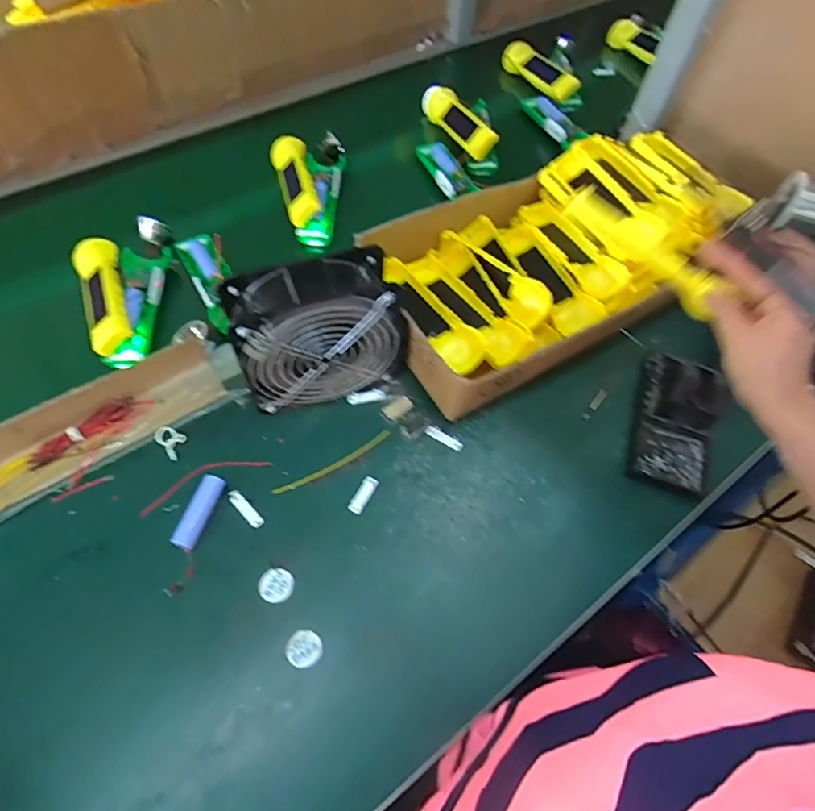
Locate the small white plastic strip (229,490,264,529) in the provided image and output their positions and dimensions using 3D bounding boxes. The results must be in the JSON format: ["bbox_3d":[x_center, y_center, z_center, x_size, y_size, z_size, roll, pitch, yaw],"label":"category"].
[{"bbox_3d":[-0.148,0.094,0.453,0.044,0.004,0.012,40,65,19],"label":"small white plastic strip"}]

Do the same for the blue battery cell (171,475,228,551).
[{"bbox_3d":[-0.186,0.095,0.445,0.021,0.016,0.066,16,60,7],"label":"blue battery cell"}]

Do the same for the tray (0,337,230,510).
[{"bbox_3d":[-0.314,0.023,0.461,0.277,0.044,0.064,-32,66,-20],"label":"tray"}]

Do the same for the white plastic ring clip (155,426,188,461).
[{"bbox_3d":[-0.229,0.033,0.481,0.023,0.004,0.038,-39,68,-23],"label":"white plastic ring clip"}]

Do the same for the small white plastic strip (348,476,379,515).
[{"bbox_3d":[-0.041,0.084,0.467,0.014,0.004,0.037,27,61,13],"label":"small white plastic strip"}]

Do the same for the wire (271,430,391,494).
[{"bbox_3d":[-0.071,0.055,0.482,0.125,0.004,0.012,-28,65,-17],"label":"wire"}]

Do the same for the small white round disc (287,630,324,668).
[{"bbox_3d":[-0.084,0.198,0.402,0.027,0.004,0.027,1,59,-2],"label":"small white round disc"}]

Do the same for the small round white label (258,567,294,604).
[{"bbox_3d":[-0.112,0.153,0.423,0.028,0.004,0.027,1,59,-2],"label":"small round white label"}]

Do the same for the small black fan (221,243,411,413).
[{"bbox_3d":[-0.078,-0.066,0.467,0.153,0.146,0.061,-16,61,-12],"label":"small black fan"}]

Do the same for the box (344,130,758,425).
[{"bbox_3d":[0.161,-0.171,0.568,0.410,0.090,0.213,-30,65,-19],"label":"box"}]

